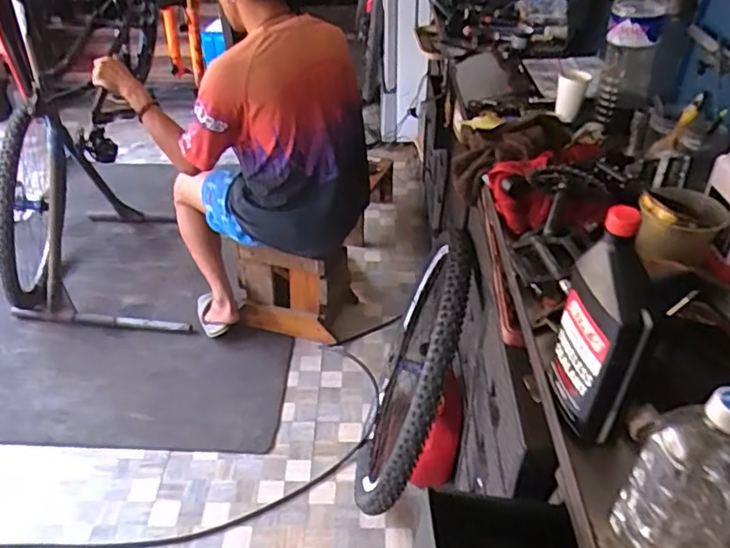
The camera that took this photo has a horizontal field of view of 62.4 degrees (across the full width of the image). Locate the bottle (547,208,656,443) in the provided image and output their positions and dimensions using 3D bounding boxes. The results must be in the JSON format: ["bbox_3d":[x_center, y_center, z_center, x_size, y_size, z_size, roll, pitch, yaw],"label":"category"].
[{"bbox_3d":[0.251,0.054,0.620,0.063,0.223,0.097,-3,38,-4],"label":"bottle"}]

